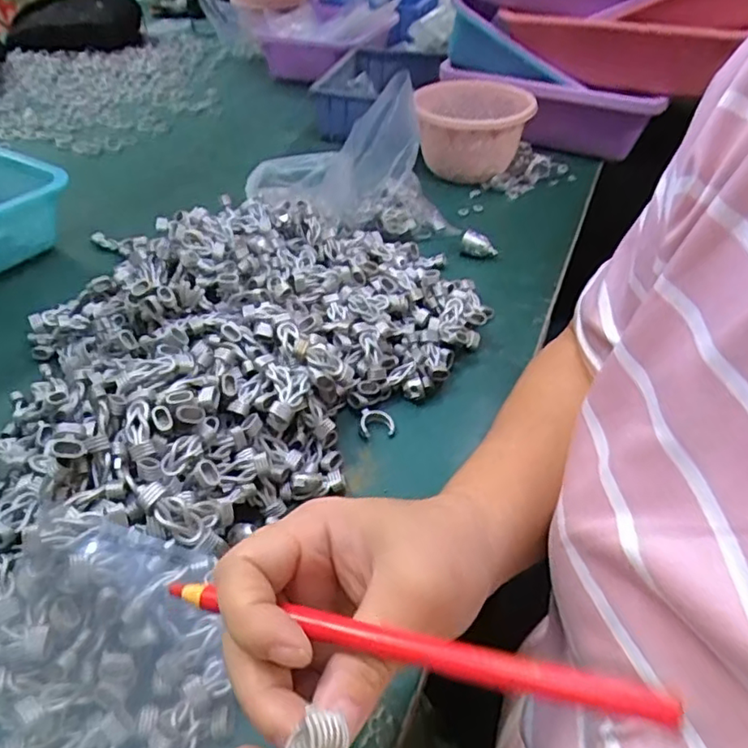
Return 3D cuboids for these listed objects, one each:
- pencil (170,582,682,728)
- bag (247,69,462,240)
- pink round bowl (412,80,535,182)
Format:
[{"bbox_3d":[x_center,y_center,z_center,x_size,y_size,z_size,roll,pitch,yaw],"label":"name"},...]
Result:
[{"bbox_3d":[0.004,0.087,0.196,0.166,0.007,0.011,5,39,22],"label":"pencil"},{"bbox_3d":[-0.024,-0.217,0.624,0.205,0.153,0.080,1,41,0],"label":"bag"},{"bbox_3d":[0.116,-0.283,0.732,0.126,0.091,0.154,13,42,14],"label":"pink round bowl"}]

